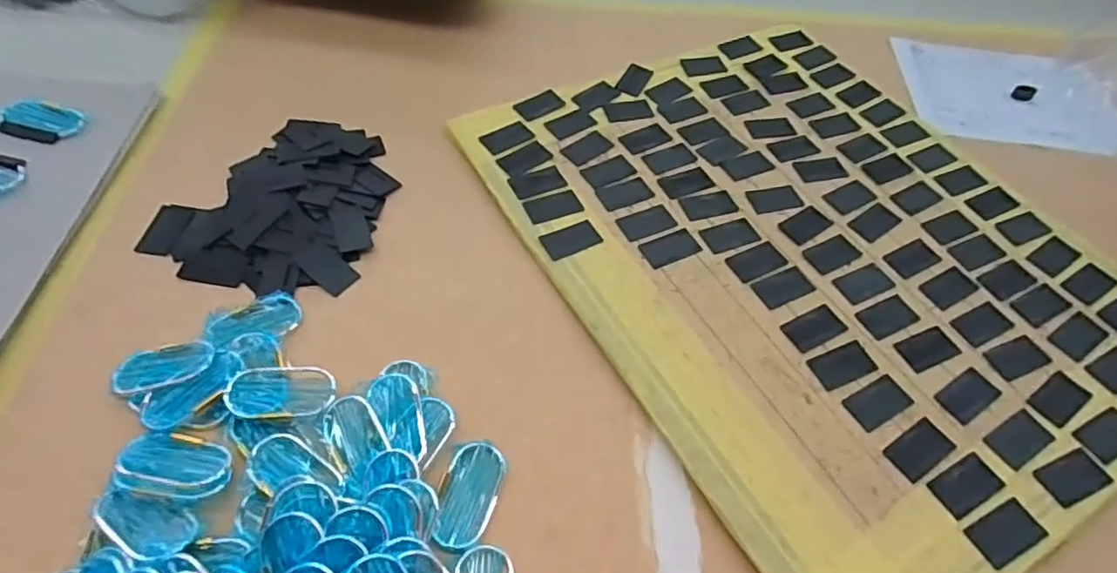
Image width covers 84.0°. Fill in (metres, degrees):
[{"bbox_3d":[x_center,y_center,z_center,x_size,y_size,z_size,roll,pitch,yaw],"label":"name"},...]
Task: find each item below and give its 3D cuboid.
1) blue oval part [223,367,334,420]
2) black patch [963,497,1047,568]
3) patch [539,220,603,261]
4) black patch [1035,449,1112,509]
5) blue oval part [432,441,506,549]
[{"bbox_3d":[-0.160,0.060,0.361,0.057,0.005,0.033,-1,53,-6],"label":"blue oval part"},{"bbox_3d":[0.245,0.134,0.338,0.042,0.004,0.024,-19,57,-18],"label":"black patch"},{"bbox_3d":[0.010,-0.035,0.447,0.042,0.004,0.024,-21,57,-19],"label":"patch"},{"bbox_3d":[0.301,0.111,0.362,0.042,0.004,0.023,-16,56,-16],"label":"black patch"},{"bbox_3d":[-0.049,0.112,0.337,0.031,0.005,0.057,15,53,6],"label":"blue oval part"}]

